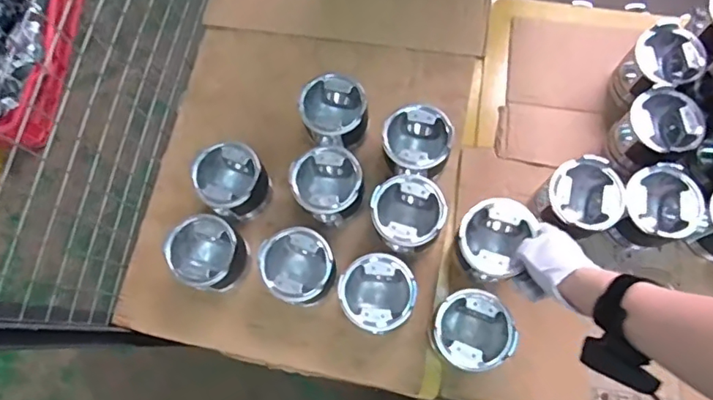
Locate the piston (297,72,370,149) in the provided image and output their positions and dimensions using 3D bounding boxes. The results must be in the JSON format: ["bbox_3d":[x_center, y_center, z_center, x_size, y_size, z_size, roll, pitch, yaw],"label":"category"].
[{"bbox_3d":[-0.030,-0.122,0.800,0.102,0.098,0.103,-14,73,-2],"label":"piston"}]

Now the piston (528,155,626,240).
[{"bbox_3d":[0.306,0.004,0.737,0.104,0.097,0.099,-1,73,2],"label":"piston"}]

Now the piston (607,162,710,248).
[{"bbox_3d":[0.410,0.014,0.737,0.104,0.098,0.100,-16,73,-3],"label":"piston"}]

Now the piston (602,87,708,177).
[{"bbox_3d":[0.427,-0.096,0.770,0.095,0.108,0.094,-1,73,2],"label":"piston"}]

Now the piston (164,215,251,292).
[{"bbox_3d":[-0.211,0.077,0.754,0.097,0.116,0.092,-1,73,2],"label":"piston"}]

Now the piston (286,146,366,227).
[{"bbox_3d":[-0.040,-0.019,0.764,0.096,0.089,0.098,-1,73,2],"label":"piston"}]

